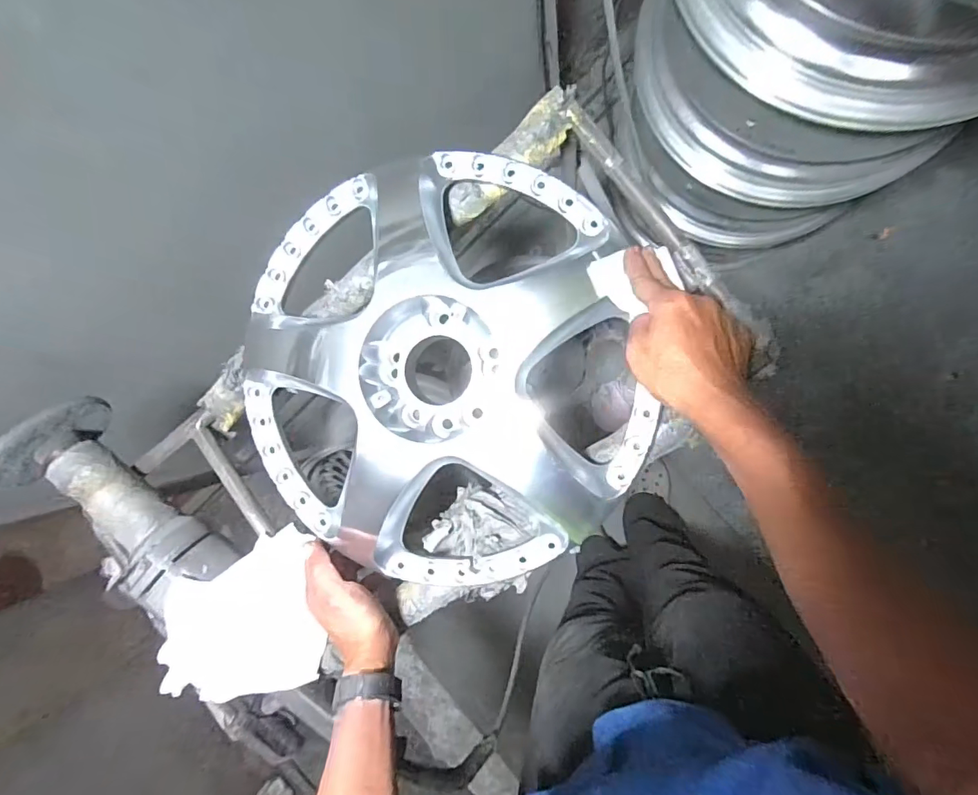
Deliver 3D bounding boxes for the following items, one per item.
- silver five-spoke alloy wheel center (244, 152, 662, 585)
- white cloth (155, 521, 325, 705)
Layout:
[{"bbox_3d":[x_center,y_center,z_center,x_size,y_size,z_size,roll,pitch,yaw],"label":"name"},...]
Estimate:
[{"bbox_3d":[-0.061,-0.023,0.491,0.402,0.066,0.418,0,92,9],"label":"silver five-spoke alloy wheel center"},{"bbox_3d":[-0.271,0.240,0.521,0.158,0.041,0.156,-7,88,-15],"label":"white cloth"}]

